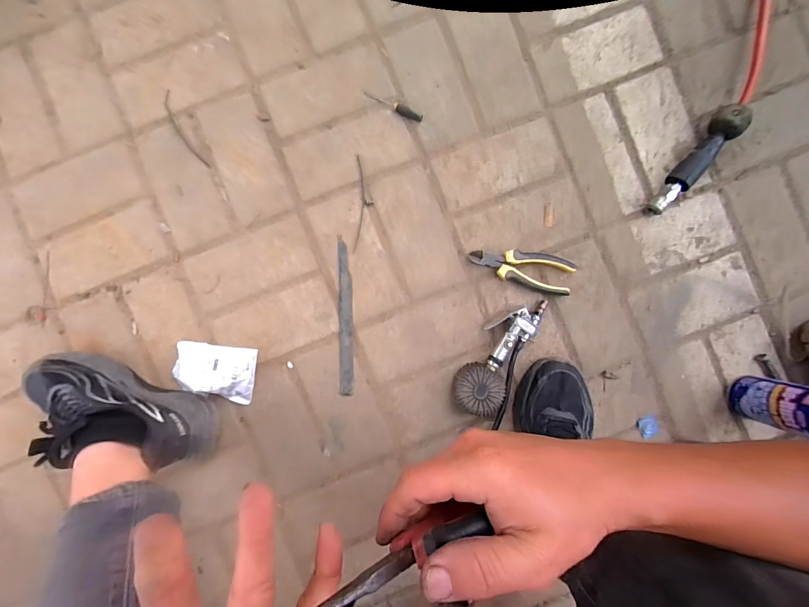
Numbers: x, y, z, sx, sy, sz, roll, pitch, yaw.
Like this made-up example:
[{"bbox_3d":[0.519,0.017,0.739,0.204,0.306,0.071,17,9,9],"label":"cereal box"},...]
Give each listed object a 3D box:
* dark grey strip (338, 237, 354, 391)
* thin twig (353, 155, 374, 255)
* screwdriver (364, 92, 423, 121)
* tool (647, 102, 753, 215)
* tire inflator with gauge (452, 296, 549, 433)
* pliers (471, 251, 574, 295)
[{"bbox_3d":[-0.088,0.021,0.539,0.021,0.004,0.231,0,91,-1],"label":"dark grey strip"},{"bbox_3d":[-0.061,-0.148,0.541,0.026,0.004,0.145,2,91,-1],"label":"thin twig"},{"bbox_3d":[-0.017,-0.294,0.535,0.094,0.007,0.011,24,91,-2],"label":"screwdriver"},{"bbox_3d":[0.419,-0.201,0.512,0.035,0.045,0.177,36,91,-2],"label":"tool"},{"bbox_3d":[0.139,0.075,0.526,0.079,0.039,0.183,26,91,-2],"label":"tire inflator with gauge"},{"bbox_3d":[0.173,-0.050,0.531,0.149,0.029,0.053,10,91,-1],"label":"pliers"}]

